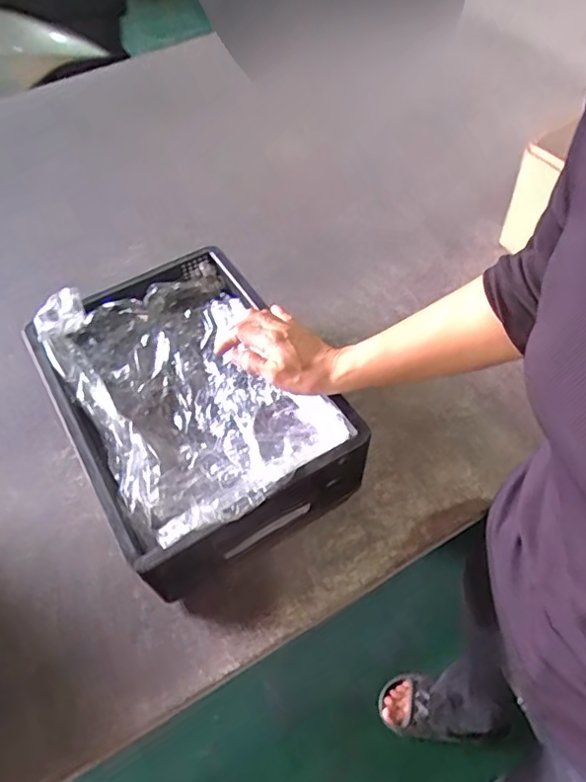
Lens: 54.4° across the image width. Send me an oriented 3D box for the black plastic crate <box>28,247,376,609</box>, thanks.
[{"bbox_3d":[-0.112,0.016,0.625,0.237,0.133,0.336,-31,58,-16],"label":"black plastic crate"}]

